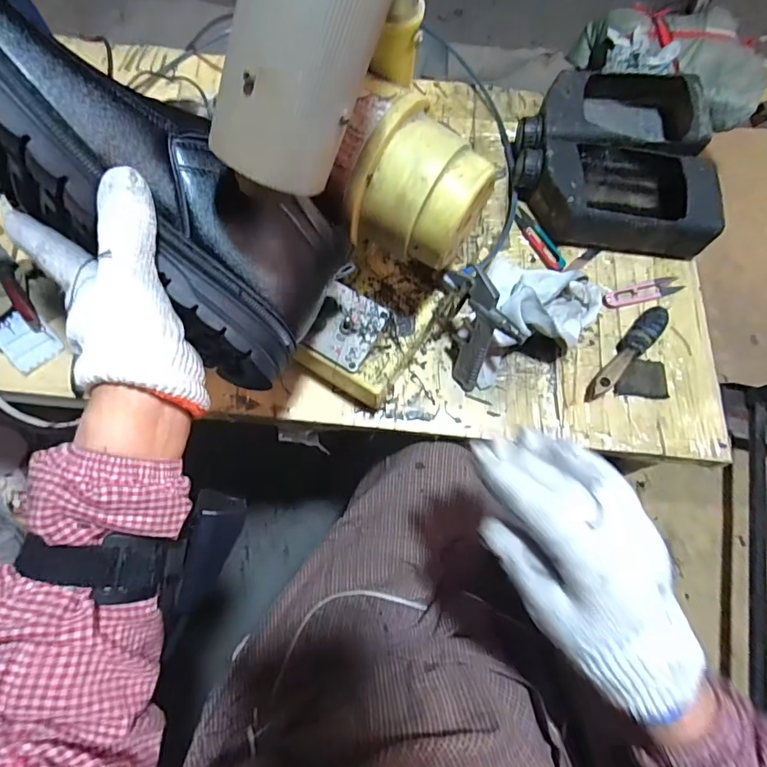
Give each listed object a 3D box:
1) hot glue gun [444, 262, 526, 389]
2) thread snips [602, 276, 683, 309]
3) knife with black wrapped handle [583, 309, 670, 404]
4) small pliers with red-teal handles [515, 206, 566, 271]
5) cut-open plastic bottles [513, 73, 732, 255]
[{"bbox_3d":[0.089,-0.059,0.477,0.028,0.105,0.096,-29,78,-39],"label":"hot glue gun"},{"bbox_3d":[0.308,-0.109,0.562,0.106,0.007,0.024,-16,73,-7],"label":"thread snips"},{"bbox_3d":[0.270,-0.034,0.520,0.028,0.024,0.144,41,75,11],"label":"knife with black wrapped handle"},{"bbox_3d":[0.188,-0.175,0.573,0.025,0.010,0.094,-28,75,-11],"label":"small pliers with red-teal handles"},{"bbox_3d":[0.280,-0.282,0.587,0.219,0.068,0.240,6,71,0],"label":"cut-open plastic bottles"}]

